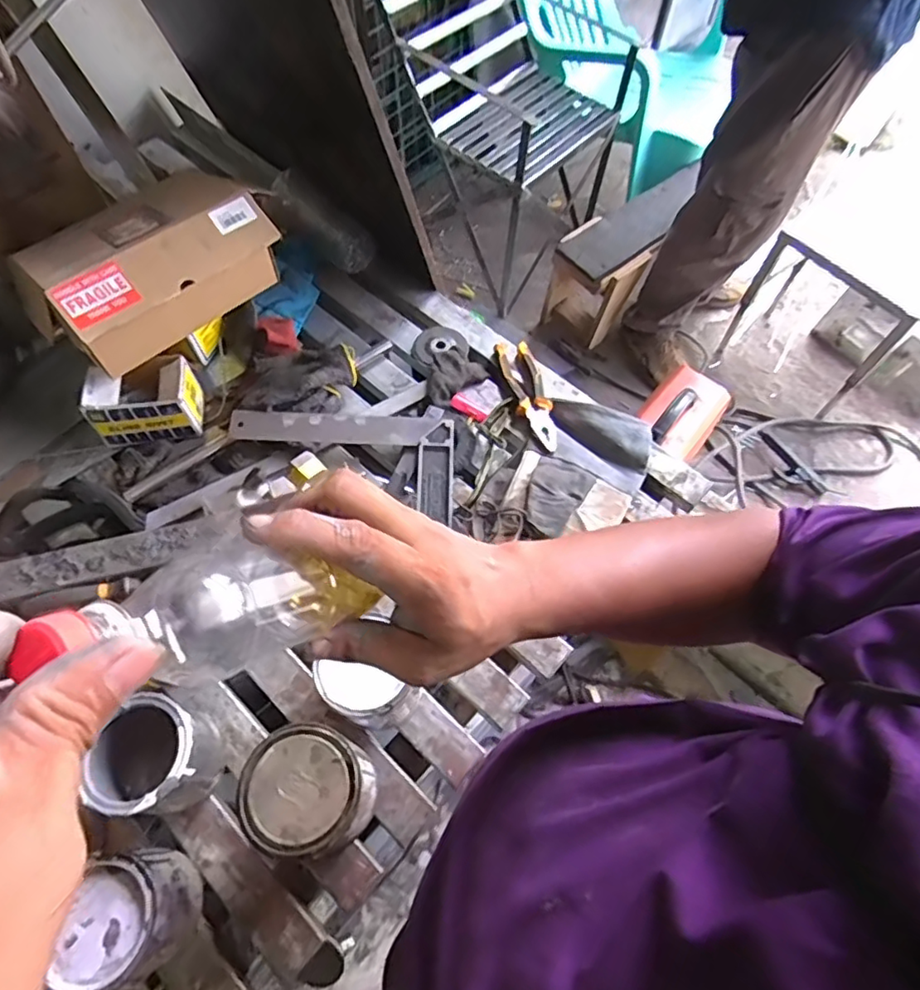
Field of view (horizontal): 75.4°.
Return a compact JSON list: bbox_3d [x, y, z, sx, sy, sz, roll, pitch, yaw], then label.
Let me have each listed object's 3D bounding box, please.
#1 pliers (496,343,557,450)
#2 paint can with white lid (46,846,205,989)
[{"bbox_3d":[0.101,-0.145,0.853,0.049,0.020,0.188,-12,63,-6],"label":"pliers"},{"bbox_3d":[-0.295,0.377,0.532,0.097,0.102,0.099,0,62,0],"label":"paint can with white lid"}]

